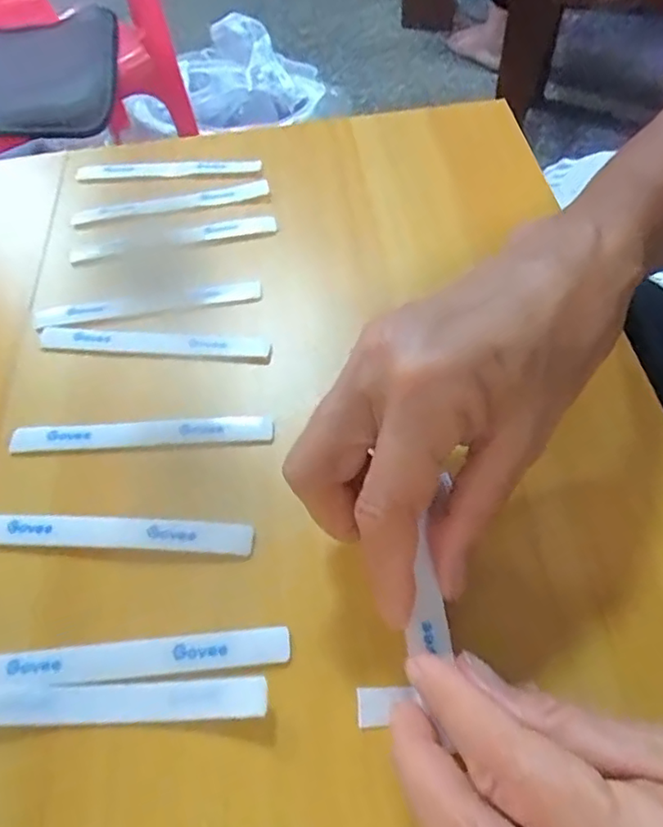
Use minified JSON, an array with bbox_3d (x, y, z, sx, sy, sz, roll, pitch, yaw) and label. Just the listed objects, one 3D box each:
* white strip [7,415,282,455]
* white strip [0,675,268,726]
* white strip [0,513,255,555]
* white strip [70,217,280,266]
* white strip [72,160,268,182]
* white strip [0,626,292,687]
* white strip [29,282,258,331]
[{"bbox_3d":[-0.086,0.010,0.266,0.117,0.006,0.014,-3,57,3],"label":"white strip"},{"bbox_3d":[-0.080,0.099,0.203,0.115,0.012,0.013,-3,57,3],"label":"white strip"},{"bbox_3d":[-0.091,0.049,0.239,0.117,0.005,0.014,0,71,5],"label":"white strip"},{"bbox_3d":[-0.090,-0.100,0.336,0.116,0.006,0.015,-12,57,-3],"label":"white strip"},{"bbox_3d":[-0.102,-0.152,0.366,0.113,0.007,0.010,-3,57,3],"label":"white strip"},{"bbox_3d":[-0.074,0.088,0.214,0.116,0.004,0.015,-5,58,0],"label":"white strip"},{"bbox_3d":[-0.098,-0.058,0.311,0.117,0.005,0.015,-10,57,-1],"label":"white strip"}]

